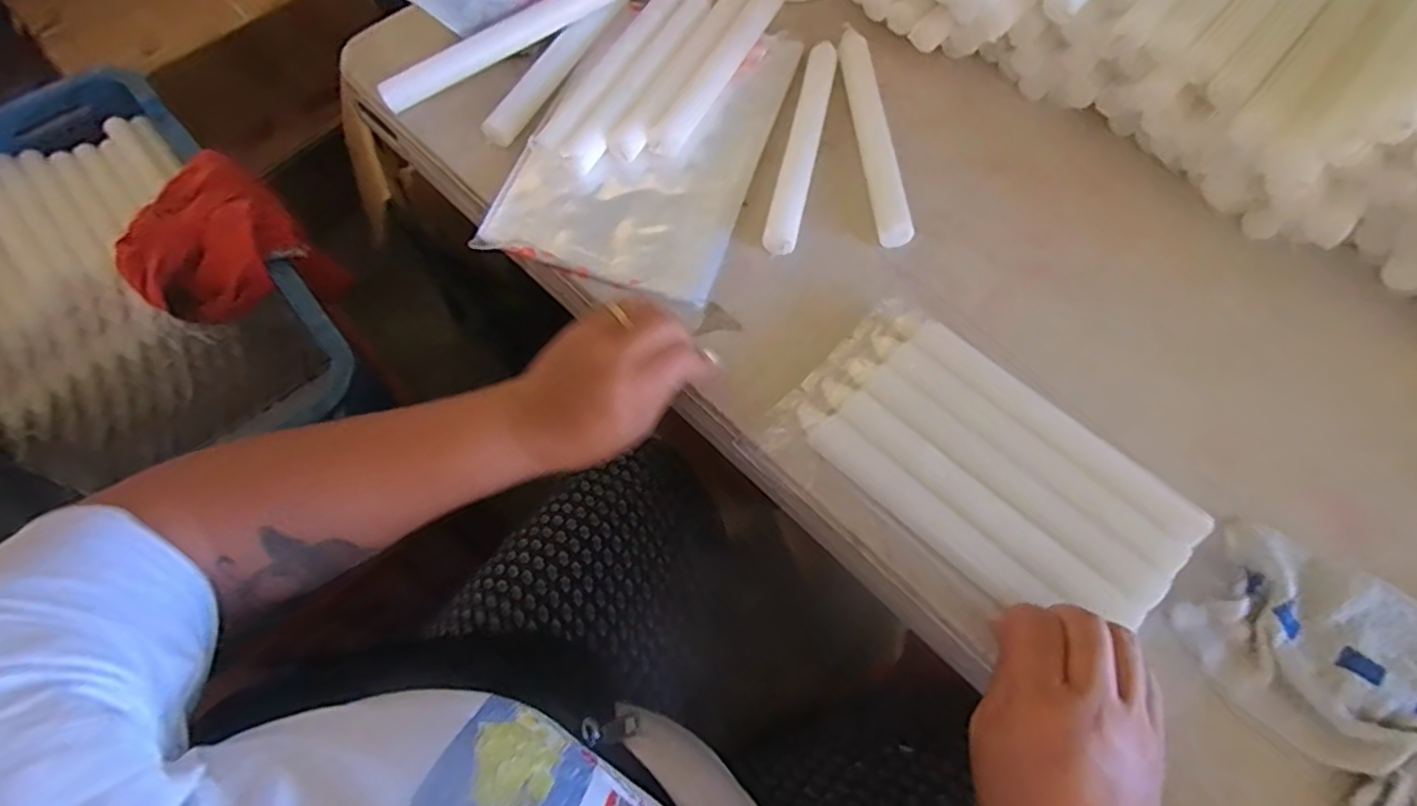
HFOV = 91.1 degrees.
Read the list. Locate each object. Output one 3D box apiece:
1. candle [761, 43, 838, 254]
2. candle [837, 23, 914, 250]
[{"bbox_3d":[0.068,-0.186,0.485,0.021,0.015,0.195,13,65,5],"label":"candle"},{"bbox_3d":[0.116,-0.196,0.493,0.024,0.015,0.197,-3,65,-3],"label":"candle"}]

